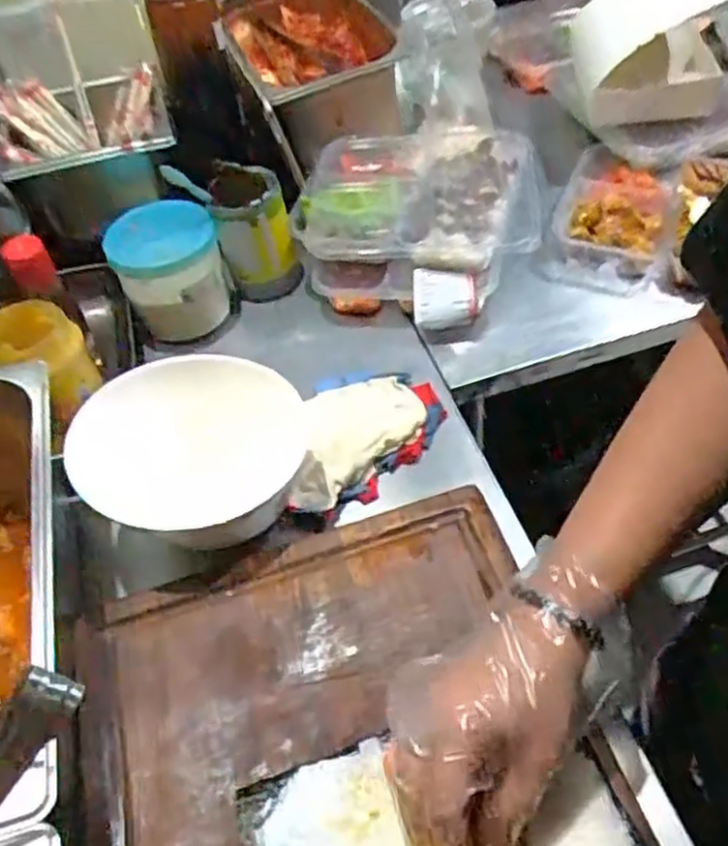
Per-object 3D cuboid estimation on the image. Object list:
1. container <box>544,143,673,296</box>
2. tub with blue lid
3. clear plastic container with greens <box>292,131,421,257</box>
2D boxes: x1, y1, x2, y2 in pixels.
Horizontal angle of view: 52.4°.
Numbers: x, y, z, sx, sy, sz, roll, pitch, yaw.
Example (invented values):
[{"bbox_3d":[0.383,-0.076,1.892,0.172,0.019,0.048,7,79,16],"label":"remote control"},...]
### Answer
[{"bbox_3d":[0.271,-0.224,0.798,0.118,0.047,0.209,15,53,18],"label":"container"},{"bbox_3d":[-0.192,-0.156,0.737,0.103,0.117,0.089,-20,50,-10],"label":"tub with blue lid"},{"bbox_3d":[-0.006,-0.234,0.773,0.121,0.047,0.205,1,50,7],"label":"clear plastic container with greens"}]

